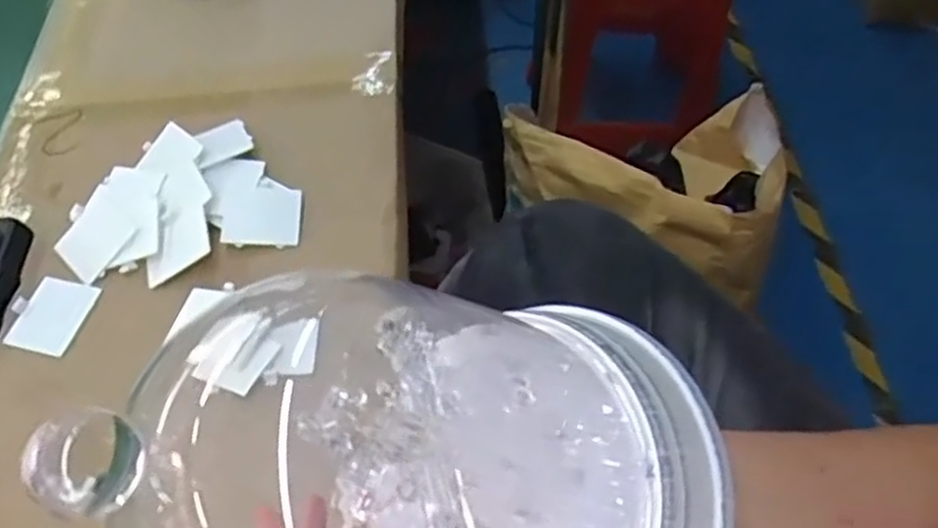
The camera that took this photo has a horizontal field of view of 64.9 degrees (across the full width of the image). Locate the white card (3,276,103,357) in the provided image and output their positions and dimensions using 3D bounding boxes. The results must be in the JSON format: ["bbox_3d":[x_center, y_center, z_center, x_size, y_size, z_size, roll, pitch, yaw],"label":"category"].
[{"bbox_3d":[-0.302,0.035,0.530,0.053,0.004,0.056,12,58,11],"label":"white card"}]

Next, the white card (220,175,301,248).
[{"bbox_3d":[-0.157,-0.040,0.561,0.056,0.004,0.058,2,62,-5],"label":"white card"}]

